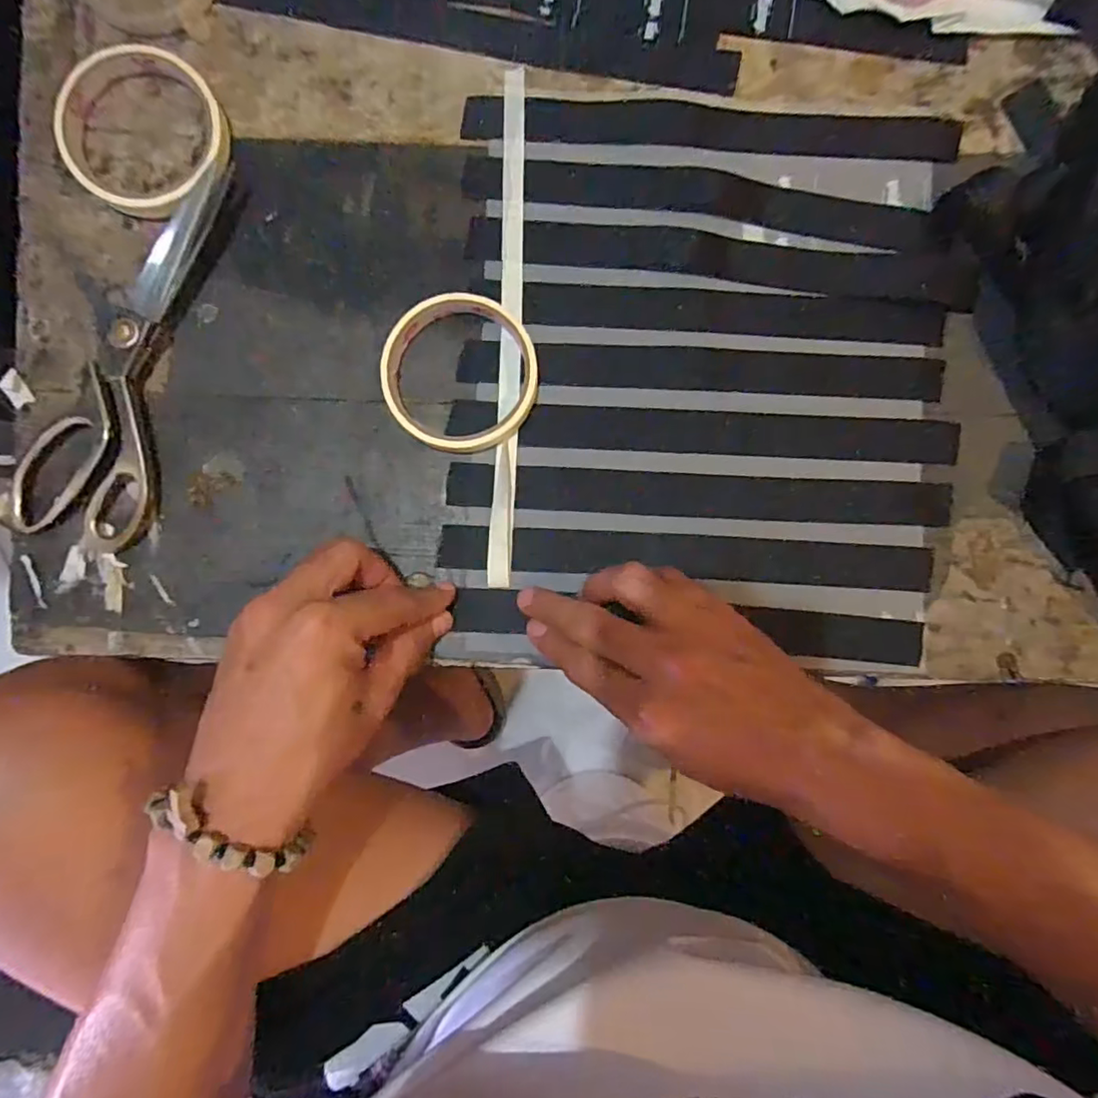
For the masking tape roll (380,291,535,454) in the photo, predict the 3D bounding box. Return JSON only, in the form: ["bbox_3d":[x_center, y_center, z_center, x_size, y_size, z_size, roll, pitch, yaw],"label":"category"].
[{"bbox_3d":[-0.051,-0.101,0.328,0.085,0.014,0.089,0,91,0],"label":"masking tape roll"}]

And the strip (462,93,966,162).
[{"bbox_3d":[0.096,-0.250,0.341,0.288,0.006,0.035,5,91,0],"label":"strip"}]

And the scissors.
[{"bbox_3d":[-0.243,-0.112,0.324,0.071,0.015,0.221,13,91,0],"label":"scissors"}]

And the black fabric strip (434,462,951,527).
[{"bbox_3d":[0.085,-0.032,0.335,0.282,0.011,0.026,2,89,0],"label":"black fabric strip"}]

